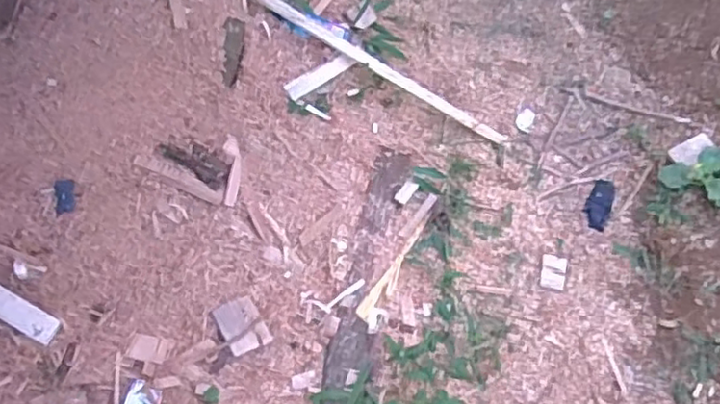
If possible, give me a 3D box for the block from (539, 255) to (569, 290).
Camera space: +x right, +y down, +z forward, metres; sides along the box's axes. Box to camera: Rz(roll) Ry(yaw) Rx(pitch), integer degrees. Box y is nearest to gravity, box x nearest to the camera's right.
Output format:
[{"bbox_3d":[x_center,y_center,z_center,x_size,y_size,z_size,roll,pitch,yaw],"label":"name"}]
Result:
[{"bbox_3d":[0.467,0.169,1.599,0.058,0.020,0.080,11,76,9],"label":"block"}]

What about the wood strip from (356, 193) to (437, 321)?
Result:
[{"bbox_3d":[0.094,0.122,1.535,0.046,0.016,0.355,33,62,-3],"label":"wood strip"}]

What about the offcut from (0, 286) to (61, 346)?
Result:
[{"bbox_3d":[-0.637,0.167,1.163,0.238,0.022,0.045,35,60,-4],"label":"offcut"}]

